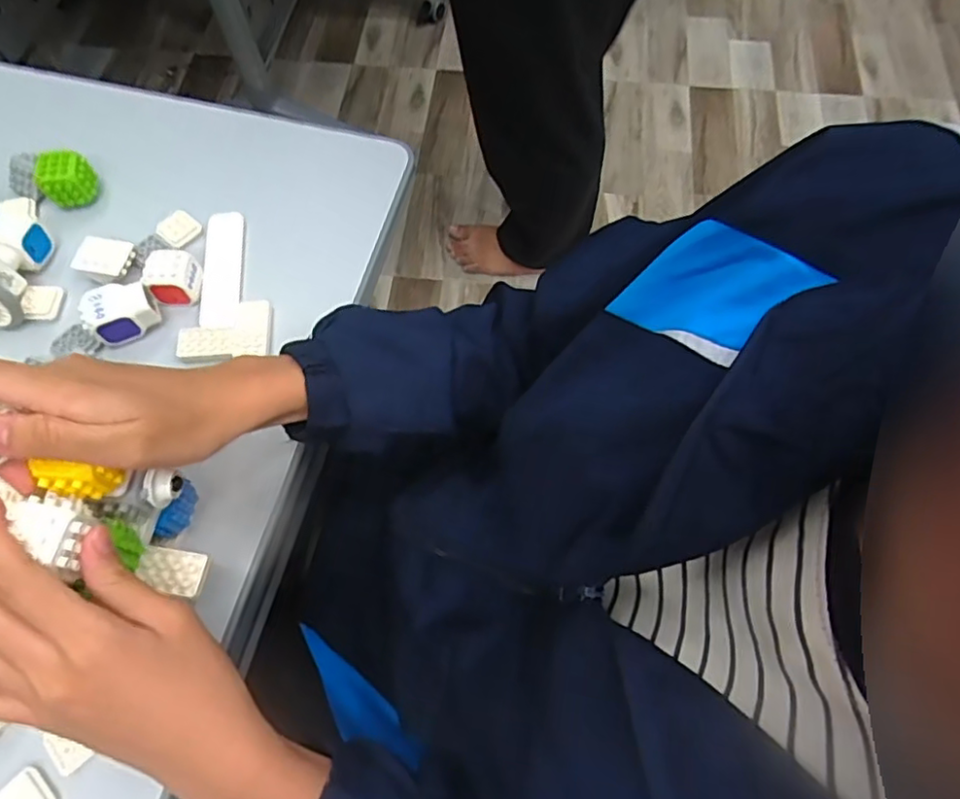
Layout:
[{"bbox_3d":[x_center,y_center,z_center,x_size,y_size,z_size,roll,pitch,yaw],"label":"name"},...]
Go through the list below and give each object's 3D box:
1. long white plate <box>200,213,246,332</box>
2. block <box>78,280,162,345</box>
[{"bbox_3d":[-0.200,-0.101,0.471,0.031,0.010,0.110,-8,66,-3],"label":"long white plate"},{"bbox_3d":[-0.258,-0.062,0.435,0.047,0.030,0.032,-21,68,-9],"label":"block"}]

